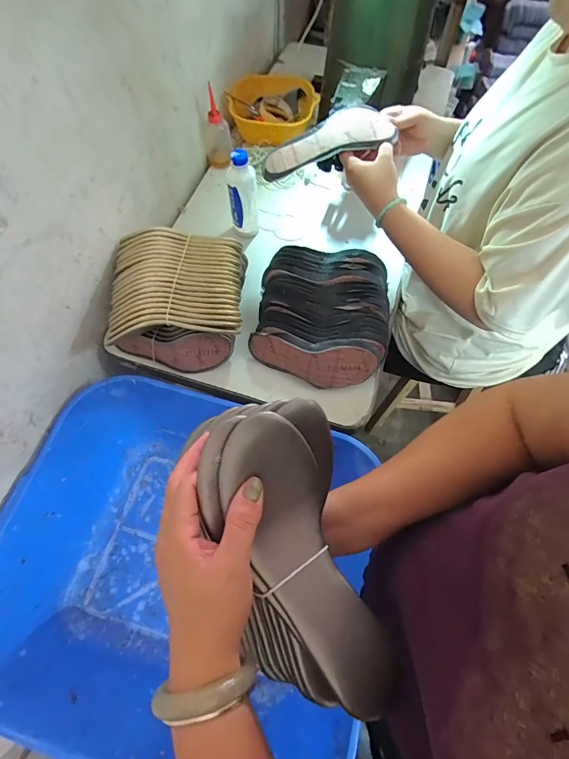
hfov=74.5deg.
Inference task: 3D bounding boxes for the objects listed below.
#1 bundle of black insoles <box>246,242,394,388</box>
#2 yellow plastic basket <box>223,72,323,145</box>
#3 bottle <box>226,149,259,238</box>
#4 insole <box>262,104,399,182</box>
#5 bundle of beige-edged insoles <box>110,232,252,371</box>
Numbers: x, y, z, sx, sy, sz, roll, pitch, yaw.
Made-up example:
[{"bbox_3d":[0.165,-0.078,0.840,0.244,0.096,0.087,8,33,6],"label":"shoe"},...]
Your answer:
[{"bbox_3d":[0.069,-0.130,0.694,0.242,0.070,0.282,10,66,6],"label":"bundle of black insoles"},{"bbox_3d":[-0.027,-0.679,0.943,0.217,0.078,0.181,11,66,7],"label":"yellow plastic basket"},{"bbox_3d":[-0.083,-0.370,0.763,0.058,0.172,0.047,-5,65,-1],"label":"bottle"},{"bbox_3d":[0.068,-0.386,0.614,0.216,0.037,0.089,-19,65,7],"label":"insole"},{"bbox_3d":[-0.187,-0.147,0.677,0.240,0.115,0.232,3,65,3],"label":"bundle of beige-edged insoles"}]

